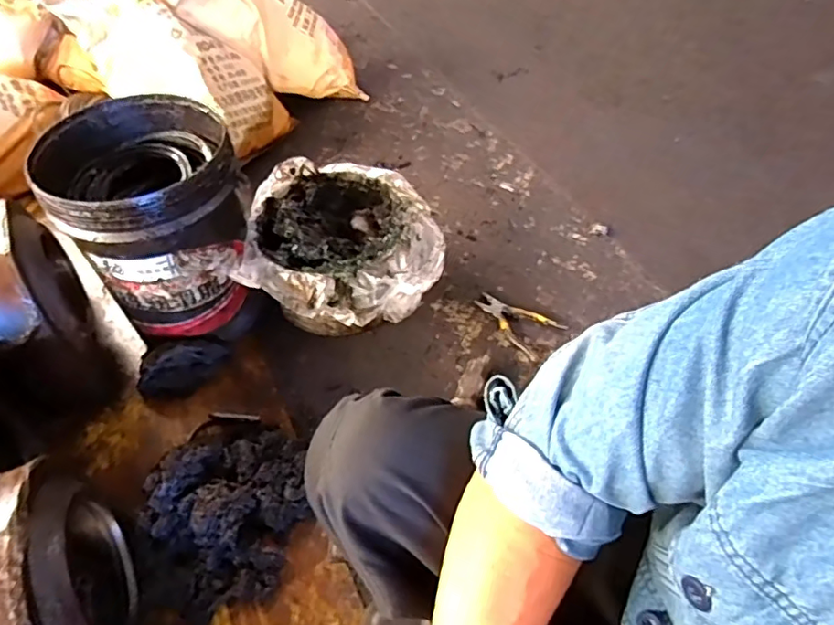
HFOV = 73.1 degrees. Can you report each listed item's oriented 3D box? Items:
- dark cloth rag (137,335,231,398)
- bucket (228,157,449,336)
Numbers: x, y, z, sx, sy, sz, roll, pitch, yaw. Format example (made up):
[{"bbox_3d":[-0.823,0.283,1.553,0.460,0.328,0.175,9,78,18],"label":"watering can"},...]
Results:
[{"bbox_3d":[-0.420,0.096,1.018,0.164,0.060,0.086,-25,54,-18],"label":"dark cloth rag"},{"bbox_3d":[-0.132,-0.113,1.092,0.361,0.193,0.344,-1,50,0],"label":"bucket"}]

